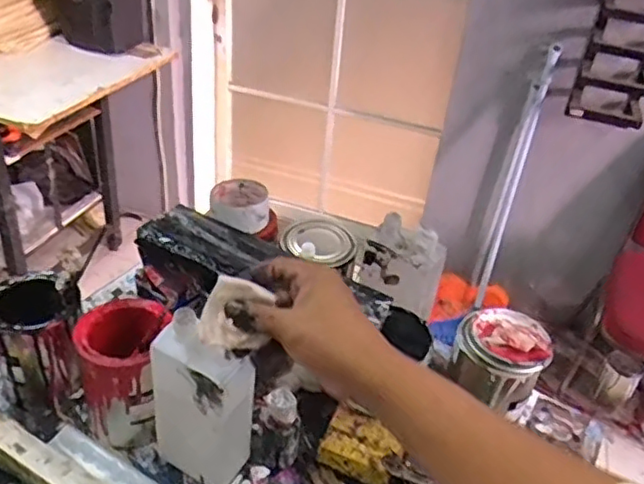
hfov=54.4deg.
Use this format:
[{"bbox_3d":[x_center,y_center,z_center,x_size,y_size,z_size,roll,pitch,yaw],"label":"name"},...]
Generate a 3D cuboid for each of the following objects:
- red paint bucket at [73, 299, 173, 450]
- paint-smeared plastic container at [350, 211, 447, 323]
[{"bbox_3d":[-0.235,0.159,0.756,0.104,0.150,0.113,3,36,-5],"label":"red paint bucket"},{"bbox_3d":[0.099,0.029,0.814,0.110,0.117,0.031,19,37,17],"label":"paint-smeared plastic container"}]

